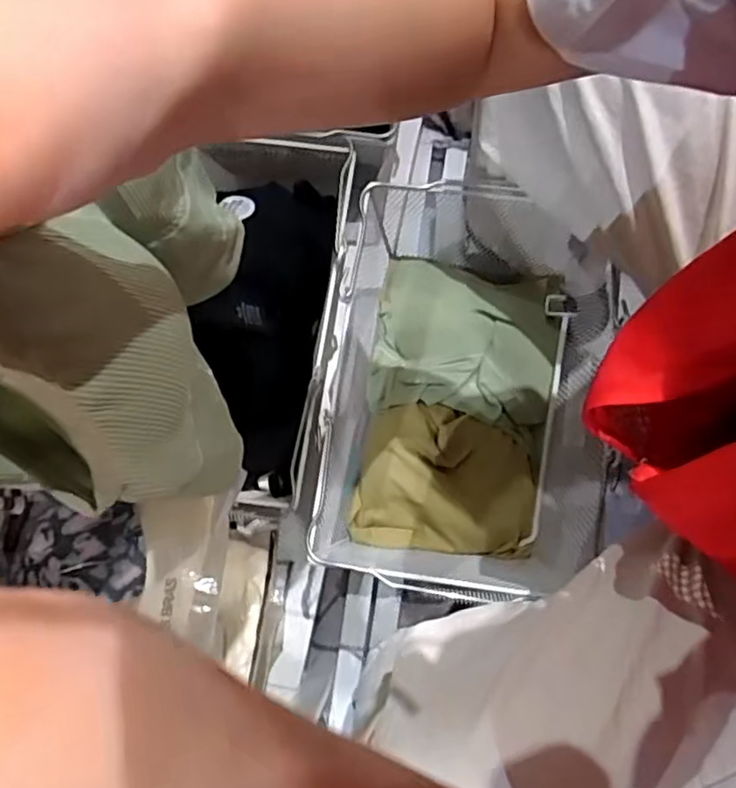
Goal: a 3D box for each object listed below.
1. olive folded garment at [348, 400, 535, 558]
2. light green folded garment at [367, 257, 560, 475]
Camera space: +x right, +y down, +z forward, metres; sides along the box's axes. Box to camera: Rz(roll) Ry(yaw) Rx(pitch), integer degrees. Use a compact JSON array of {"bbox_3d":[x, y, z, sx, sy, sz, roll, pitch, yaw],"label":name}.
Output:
[{"bbox_3d":[0.078,0.084,0.654,0.174,0.059,0.140,5,77,3],"label":"olive folded garment"},{"bbox_3d":[0.100,-0.050,0.681,0.183,0.054,0.177,10,77,4],"label":"light green folded garment"}]

